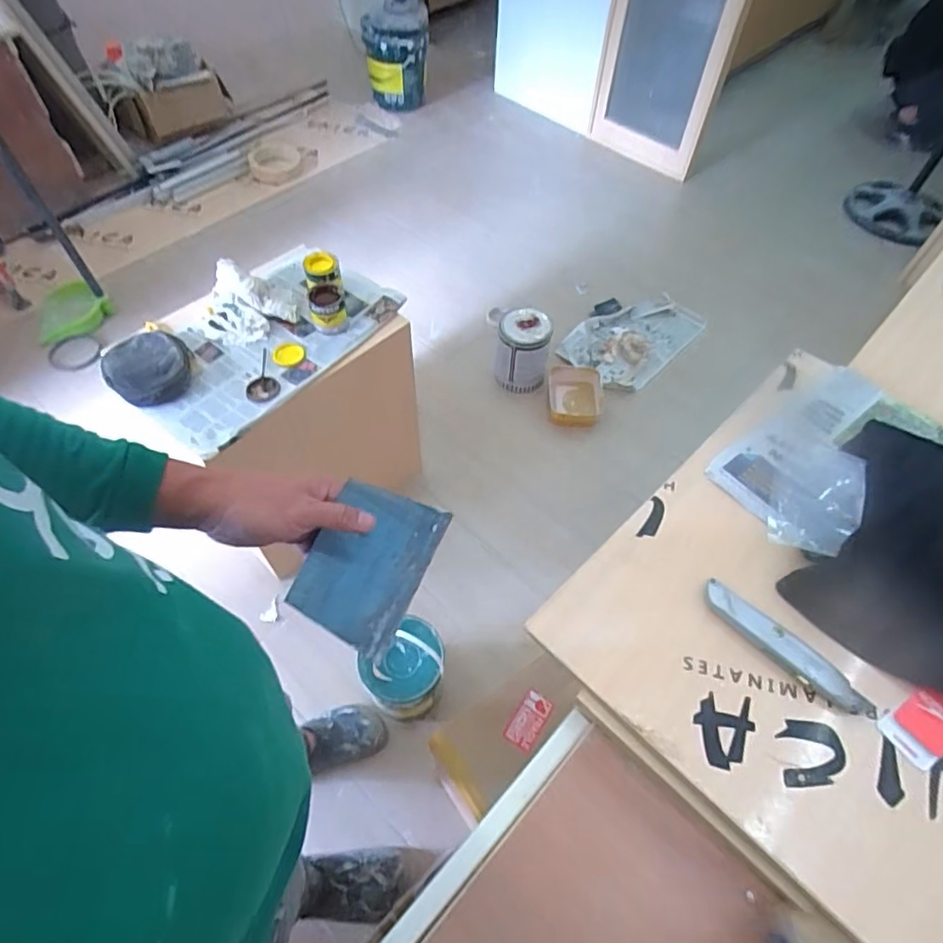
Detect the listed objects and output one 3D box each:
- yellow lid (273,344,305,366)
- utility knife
[{"bbox_3d":[-0.357,-0.226,1.124,0.059,0.013,0.051,-15,58,-11],"label":"yellow lid"},{"bbox_3d":[0.284,0.159,0.521,0.029,0.016,0.159,-39,65,-24],"label":"utility knife"}]

